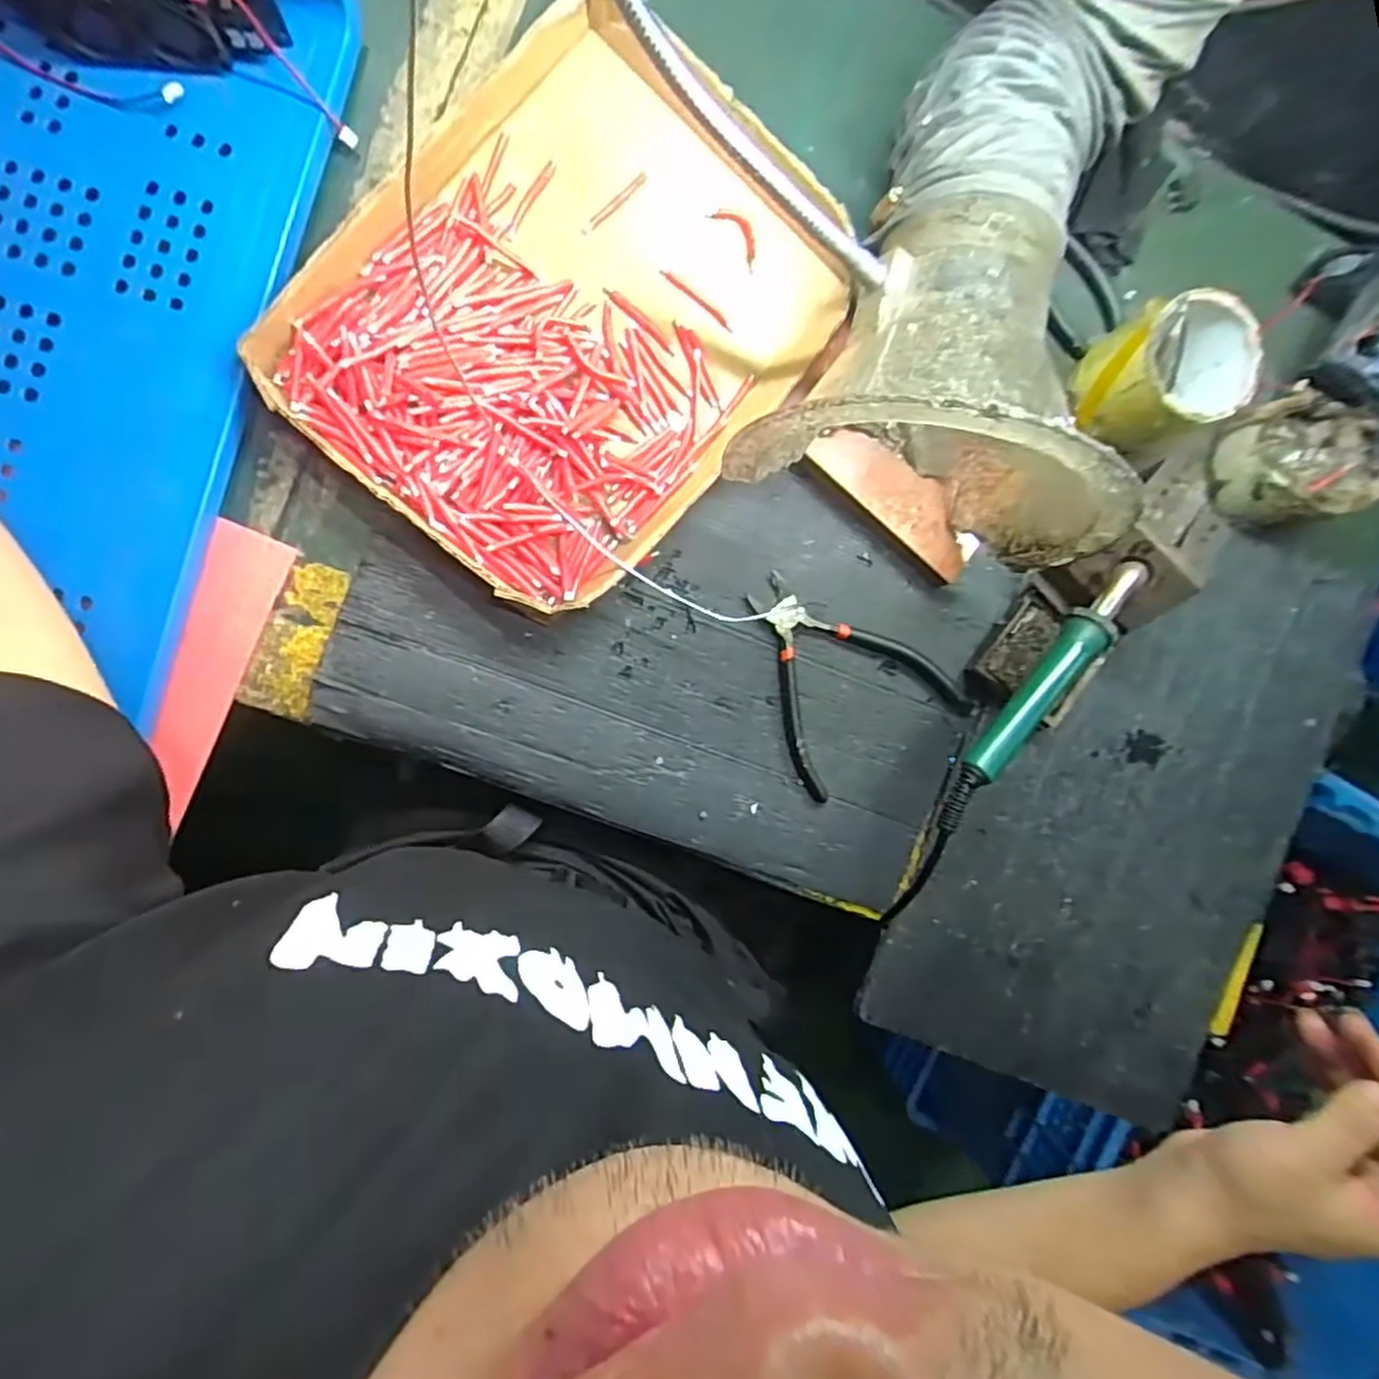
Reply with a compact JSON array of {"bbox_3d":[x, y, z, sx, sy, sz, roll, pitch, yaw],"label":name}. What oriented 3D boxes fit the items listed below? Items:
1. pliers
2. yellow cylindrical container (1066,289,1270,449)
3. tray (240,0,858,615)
[{"bbox_3d":[0.104,-0.017,0.488,0.126,0.013,0.145,-31,96,-6],"label":"pliers"},{"bbox_3d":[0.320,-0.210,0.486,0.088,0.061,0.083,0,92,-8],"label":"yellow cylindrical container"},{"bbox_3d":[-0.069,-0.227,0.445,0.243,0.038,0.315,41,86,-7],"label":"tray"}]

